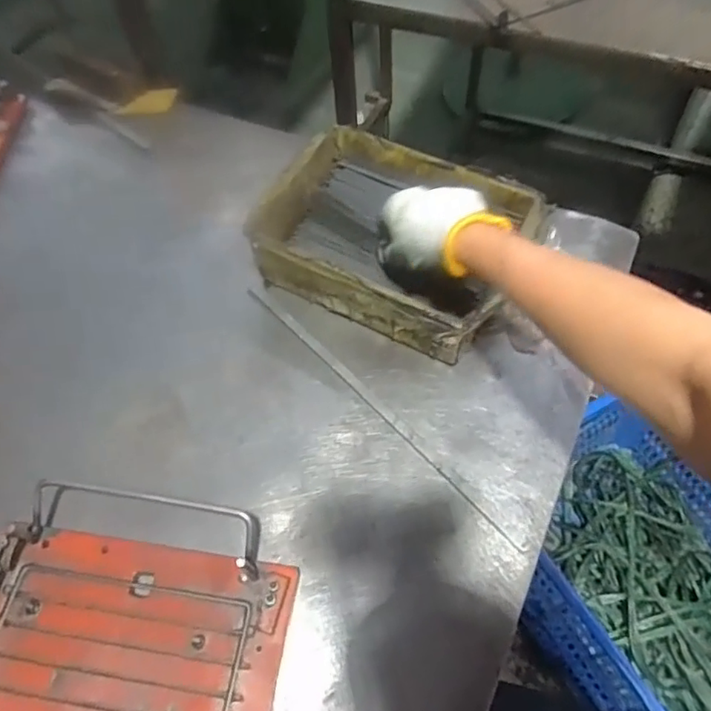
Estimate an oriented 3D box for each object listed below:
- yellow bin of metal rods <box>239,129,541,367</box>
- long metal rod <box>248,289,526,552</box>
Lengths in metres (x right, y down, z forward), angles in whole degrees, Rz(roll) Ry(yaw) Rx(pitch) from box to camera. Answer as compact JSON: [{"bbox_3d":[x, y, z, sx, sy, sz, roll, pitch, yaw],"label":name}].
[{"bbox_3d":[0.038,-0.114,0.584,0.238,0.078,0.179,25,62,15],"label":"yellow bin of metal rods"},{"bbox_3d":[0.013,0.043,0.537,0.009,0.006,0.346,-38,65,-20],"label":"long metal rod"}]

